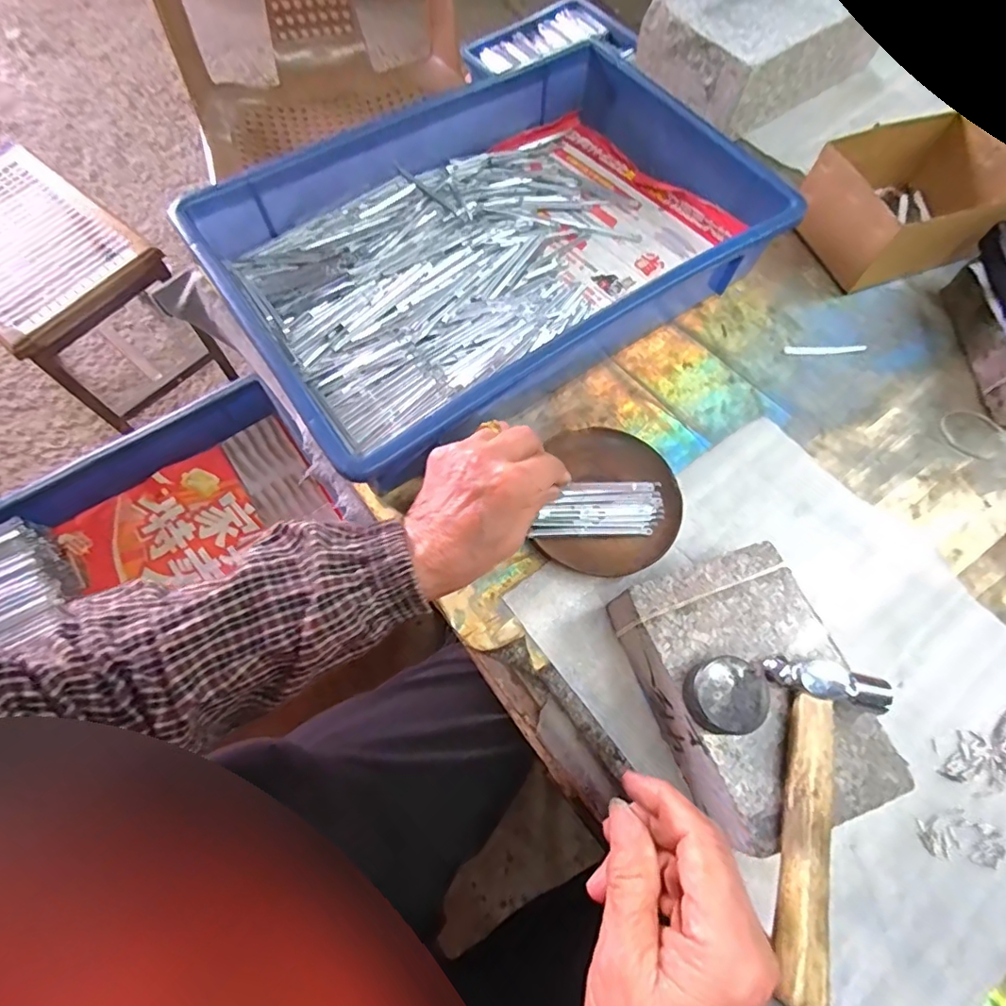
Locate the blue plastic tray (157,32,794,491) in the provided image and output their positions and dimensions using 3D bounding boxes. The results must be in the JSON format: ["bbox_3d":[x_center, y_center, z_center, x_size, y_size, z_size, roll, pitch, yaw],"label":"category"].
[{"bbox_3d":[-0.005,-0.218,0.454,0.421,0.075,0.277,-34,72,-15],"label":"blue plastic tray"}]

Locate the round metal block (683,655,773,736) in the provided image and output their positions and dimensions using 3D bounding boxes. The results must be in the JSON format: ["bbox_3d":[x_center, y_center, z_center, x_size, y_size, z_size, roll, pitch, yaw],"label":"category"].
[{"bbox_3d":[0.117,0.101,0.284,0.038,0.020,0.036,1,68,-2],"label":"round metal block"}]

